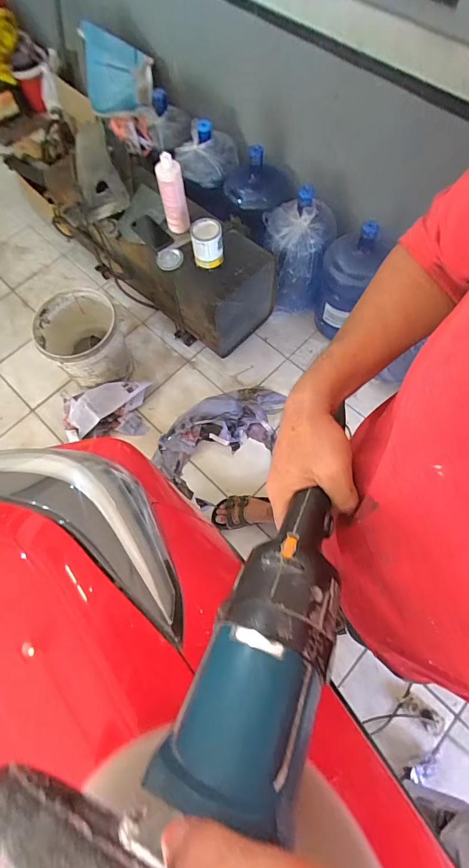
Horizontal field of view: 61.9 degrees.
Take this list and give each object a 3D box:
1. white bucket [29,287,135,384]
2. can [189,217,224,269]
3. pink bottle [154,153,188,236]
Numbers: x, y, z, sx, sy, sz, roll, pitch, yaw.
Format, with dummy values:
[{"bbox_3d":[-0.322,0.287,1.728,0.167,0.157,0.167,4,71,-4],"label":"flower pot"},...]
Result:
[{"bbox_3d":[-0.573,-0.349,1.518,0.284,0.288,0.312,-1,68,2],"label":"white bucket"},{"bbox_3d":[-0.092,-0.643,1.329,0.104,0.133,0.109,-1,68,2],"label":"can"},{"bbox_3d":[-0.209,-0.808,1.342,0.083,0.247,0.068,-8,68,-1],"label":"pink bottle"}]

